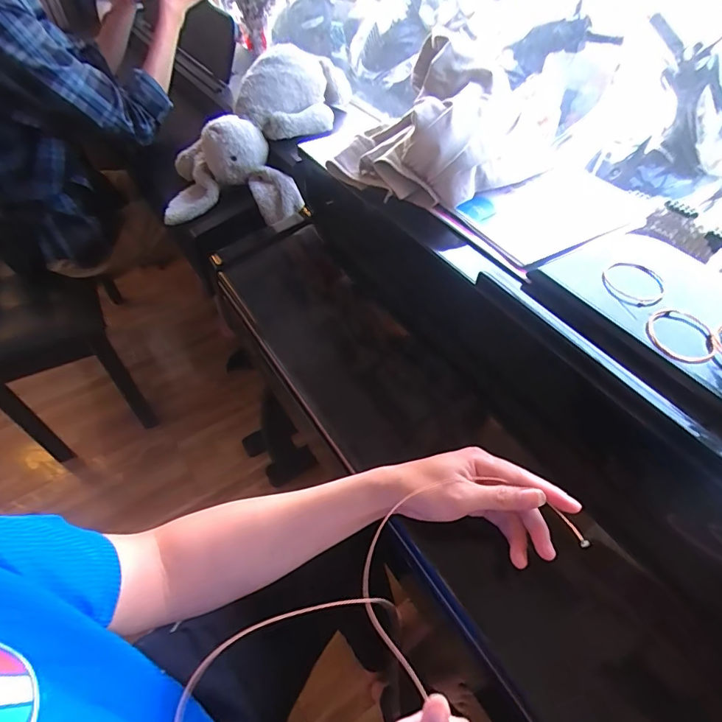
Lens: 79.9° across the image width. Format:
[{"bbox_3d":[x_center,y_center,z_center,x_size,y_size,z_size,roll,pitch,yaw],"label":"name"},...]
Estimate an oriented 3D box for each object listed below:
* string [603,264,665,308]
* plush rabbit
[{"bbox_3d":[0.273,-0.078,0.429,0.056,0.010,0.057,-34,60,-26],"label":"string"},{"bbox_3d":[-0.216,-0.452,0.843,0.292,0.184,0.398,13,51,8],"label":"plush rabbit"}]

